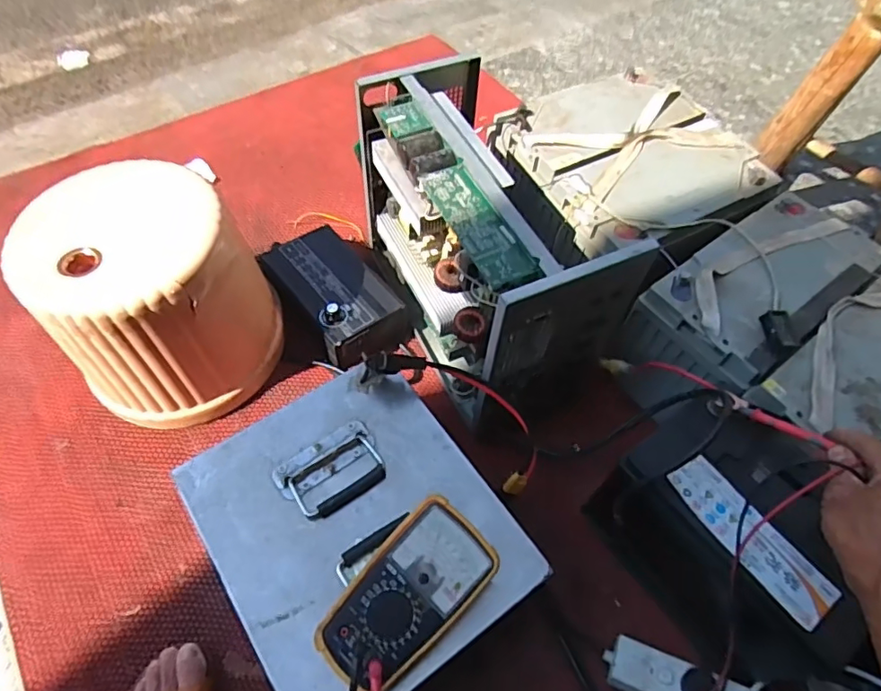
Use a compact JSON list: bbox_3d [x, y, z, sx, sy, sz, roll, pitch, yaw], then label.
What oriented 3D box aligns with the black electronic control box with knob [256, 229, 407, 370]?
[{"bbox_3d":[-0.170,-0.075,0.880,0.140,0.079,0.251,-33,67,-21],"label":"black electronic control box with knob"}]

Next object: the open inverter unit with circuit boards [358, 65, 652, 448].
[{"bbox_3d":[0.062,-0.139,0.782,0.221,0.315,0.418,-23,63,-17],"label":"open inverter unit with circuit boards"}]

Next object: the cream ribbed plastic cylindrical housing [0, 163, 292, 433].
[{"bbox_3d":[-0.371,-0.061,0.753,0.248,0.259,0.253,-23,62,-18],"label":"cream ribbed plastic cylindrical housing"}]

